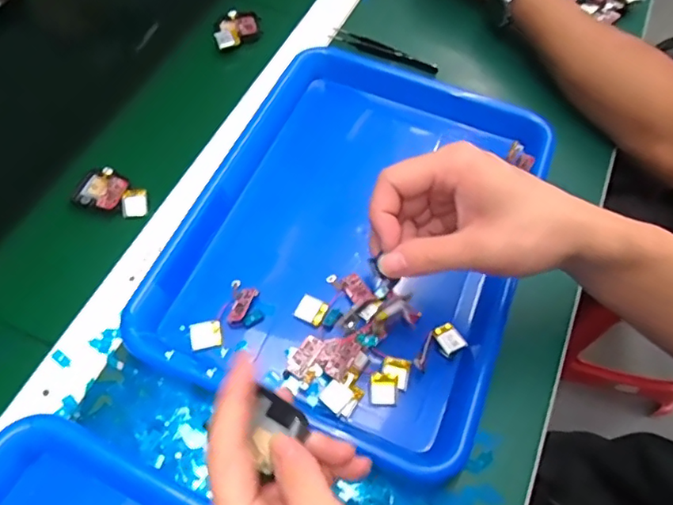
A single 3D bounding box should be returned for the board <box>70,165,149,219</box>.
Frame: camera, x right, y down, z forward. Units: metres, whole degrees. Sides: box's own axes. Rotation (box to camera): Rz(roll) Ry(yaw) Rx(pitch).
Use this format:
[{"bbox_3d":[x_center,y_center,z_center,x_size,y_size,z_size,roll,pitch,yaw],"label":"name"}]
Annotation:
[{"bbox_3d":[-0.189,-0.049,0.459,0.065,0.016,0.038,20,62,8],"label":"board"}]

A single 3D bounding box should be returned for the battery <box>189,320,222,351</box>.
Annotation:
[{"bbox_3d":[-0.095,0.059,0.393,0.021,0.004,0.020,-8,62,-8],"label":"battery"}]

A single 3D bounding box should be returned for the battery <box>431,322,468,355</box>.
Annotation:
[{"bbox_3d":[0.083,0.063,0.401,0.020,0.005,0.022,-27,67,-21],"label":"battery"}]

